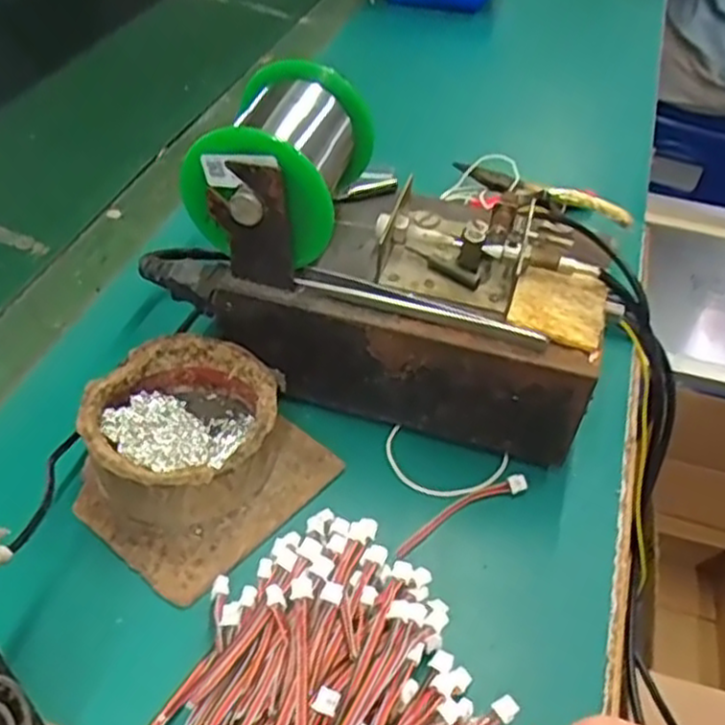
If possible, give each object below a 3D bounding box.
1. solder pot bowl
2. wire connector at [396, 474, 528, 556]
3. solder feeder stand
[{"bbox_3d":[-0.082,0.030,0.345,0.082,0.041,0.080,3,46,-3],"label":"solder pot bowl"},{"bbox_3d":[0.045,0.069,0.348,0.072,0.010,0.011,-21,51,-24],"label":"wire connector"},{"bbox_3d":[0.012,-0.053,0.375,0.221,0.133,0.117,14,46,7],"label":"solder feeder stand"}]

